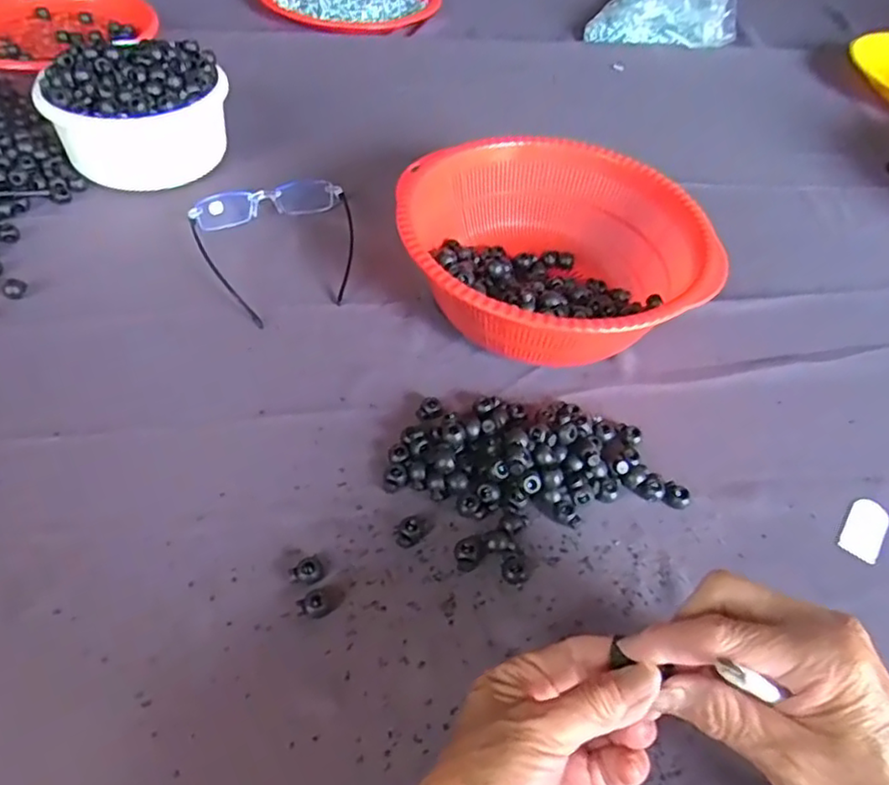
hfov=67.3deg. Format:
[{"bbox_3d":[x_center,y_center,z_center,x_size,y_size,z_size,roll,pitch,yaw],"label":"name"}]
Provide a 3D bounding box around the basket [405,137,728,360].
[{"bbox_3d":[0.082,-0.097,0.528,0.223,0.090,0.214,-3,49,-8],"label":"basket"}]

